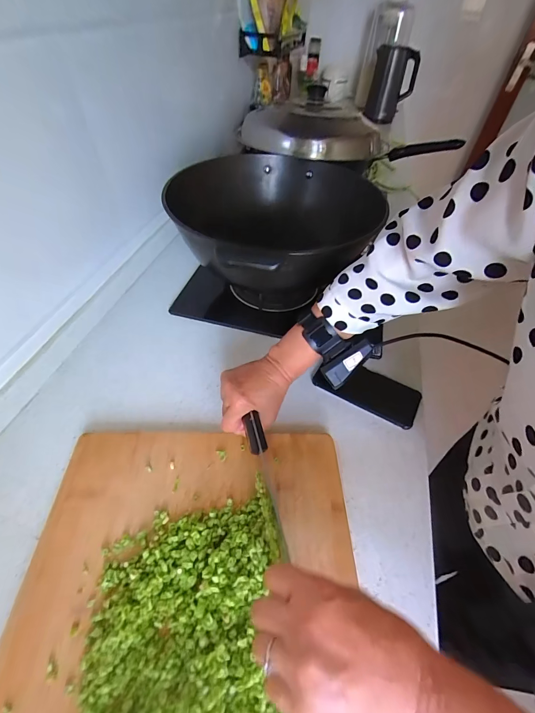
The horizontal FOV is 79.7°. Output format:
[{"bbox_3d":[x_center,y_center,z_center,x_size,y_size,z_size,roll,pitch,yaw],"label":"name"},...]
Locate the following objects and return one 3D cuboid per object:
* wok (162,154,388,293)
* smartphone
[{"bbox_3d":[0.007,-0.230,0.601,0.356,0.164,0.395,-23,54,-21],"label":"wok"},{"bbox_3d":[0.160,0.052,0.521,0.163,0.018,0.075,24,50,16],"label":"smartphone"}]

